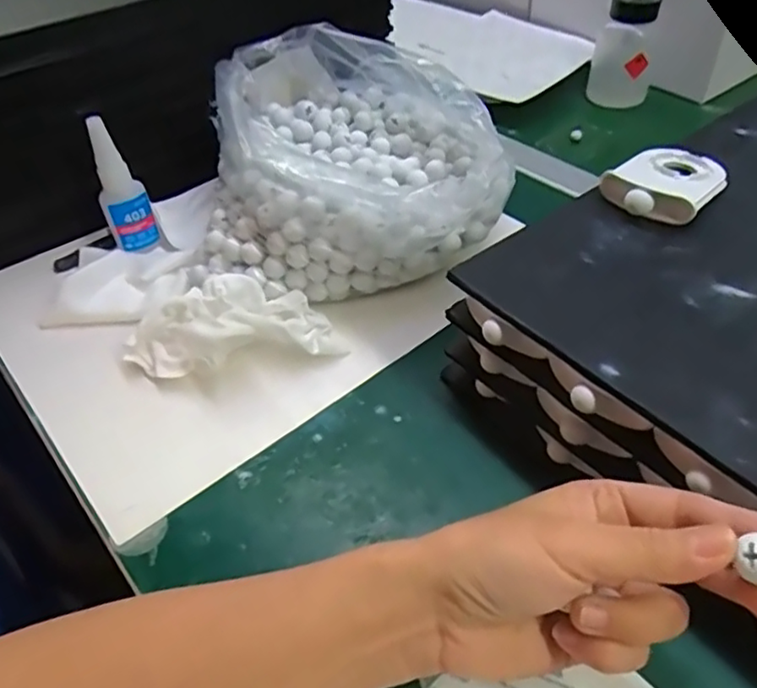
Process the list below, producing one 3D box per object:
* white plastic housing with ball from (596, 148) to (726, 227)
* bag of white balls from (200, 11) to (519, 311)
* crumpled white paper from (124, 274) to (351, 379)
[{"bbox_3d":[0.180,-0.102,0.388,0.057,0.018,0.082,34,55,31],"label":"white plastic housing with ball"},{"bbox_3d":[-0.030,-0.142,0.489,0.207,0.115,0.234,-7,45,-4],"label":"bag of white balls"},{"bbox_3d":[-0.096,-0.010,0.411,0.132,0.044,0.051,-10,45,-8],"label":"crumpled white paper"}]

